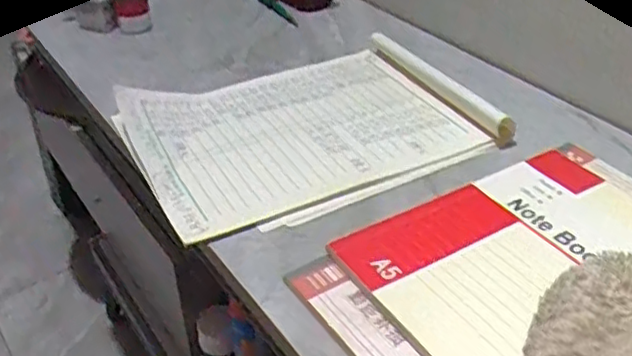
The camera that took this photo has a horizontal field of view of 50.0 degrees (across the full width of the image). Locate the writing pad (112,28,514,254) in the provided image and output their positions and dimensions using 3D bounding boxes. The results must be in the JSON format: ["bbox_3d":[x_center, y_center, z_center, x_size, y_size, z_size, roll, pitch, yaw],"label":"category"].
[{"bbox_3d":[-0.011,-0.047,0.558,0.267,0.023,0.212,-19,38,-21],"label":"writing pad"}]

